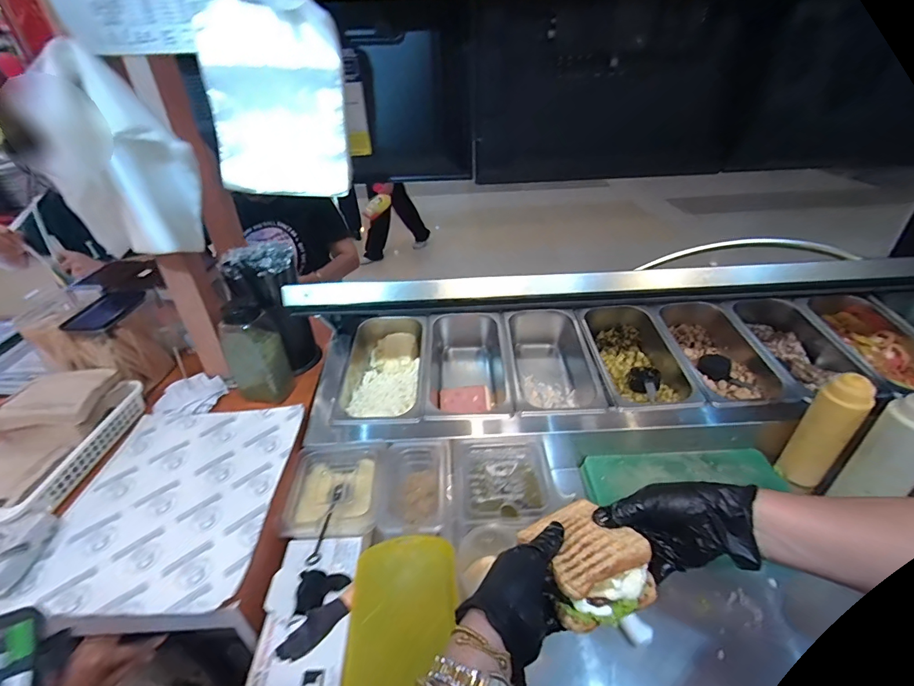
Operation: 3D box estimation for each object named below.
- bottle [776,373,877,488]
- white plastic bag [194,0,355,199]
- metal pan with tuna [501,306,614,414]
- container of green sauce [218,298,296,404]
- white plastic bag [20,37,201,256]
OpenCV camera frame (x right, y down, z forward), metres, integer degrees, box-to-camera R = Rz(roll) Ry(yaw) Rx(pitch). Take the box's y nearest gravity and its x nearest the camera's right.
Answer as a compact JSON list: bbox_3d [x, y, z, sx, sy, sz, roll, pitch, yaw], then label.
[{"bbox_3d":[0.618,0.152,0.732,0.064,0.207,0.057,-21,39,-25],"label":"bottle"},{"bbox_3d":[-0.243,-0.343,0.584,0.185,0.267,0.060,-6,35,-5],"label":"white plastic bag"},{"bbox_3d":[0.201,0.069,0.957,0.178,0.121,0.299,-2,35,1],"label":"metal pan with tuna"},{"bbox_3d":[-0.379,0.022,0.826,0.075,0.178,0.076,2,35,5],"label":"container of green sauce"},{"bbox_3d":[-0.492,-0.267,0.642,0.175,0.267,0.085,-24,40,-28],"label":"white plastic bag"}]

